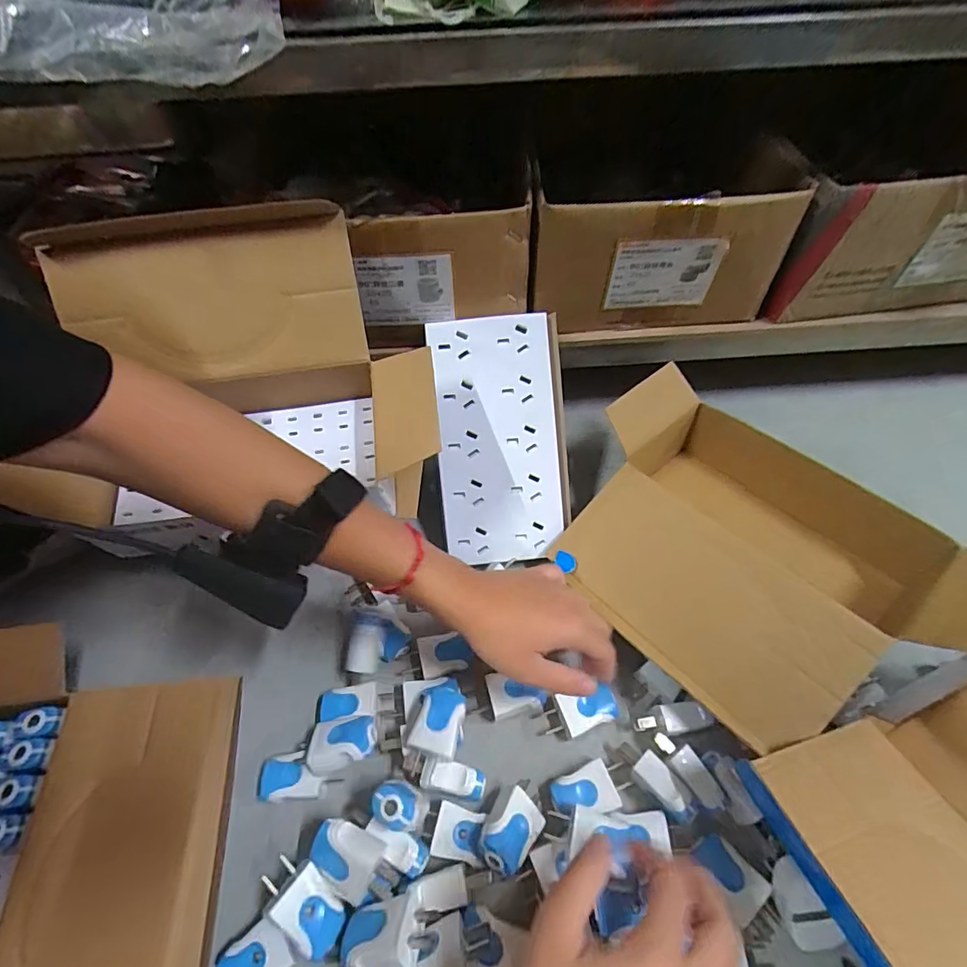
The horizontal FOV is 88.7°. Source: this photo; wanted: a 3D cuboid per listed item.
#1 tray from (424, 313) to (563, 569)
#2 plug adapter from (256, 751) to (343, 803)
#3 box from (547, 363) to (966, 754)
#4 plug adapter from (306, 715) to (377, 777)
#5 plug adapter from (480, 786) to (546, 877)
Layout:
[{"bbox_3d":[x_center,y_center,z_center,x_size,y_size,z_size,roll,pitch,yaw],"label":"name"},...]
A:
[{"bbox_3d":[0.012,-0.037,0.440,0.103,0.009,0.212,-4,96,0],"label":"tray"},{"bbox_3d":[-0.135,0.212,0.357,0.055,0.023,0.029,-4,55,-1],"label":"plug adapter"},{"bbox_3d":[0.202,0.047,0.399,0.220,0.107,0.284,-34,61,-20],"label":"box"},{"bbox_3d":[-0.099,0.188,0.355,0.048,0.026,0.029,-13,28,8],"label":"plug adapter"},{"bbox_3d":[0.017,0.224,0.320,0.033,0.021,0.043,47,41,8],"label":"plug adapter"}]

